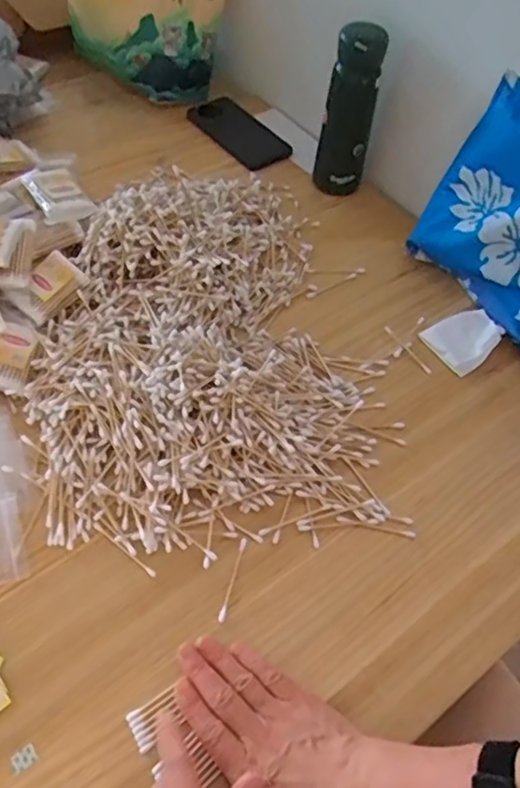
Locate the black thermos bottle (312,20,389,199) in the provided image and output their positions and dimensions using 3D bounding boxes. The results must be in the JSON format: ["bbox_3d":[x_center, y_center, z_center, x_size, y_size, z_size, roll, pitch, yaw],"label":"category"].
[{"bbox_3d":[0.102,-0.319,0.697,0.057,0.183,0.047,10,57,3],"label":"black thermos bottle"}]

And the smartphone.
[{"bbox_3d":[-0.026,-0.358,0.821,0.064,0.014,0.157,-31,62,-25],"label":"smartphone"}]

